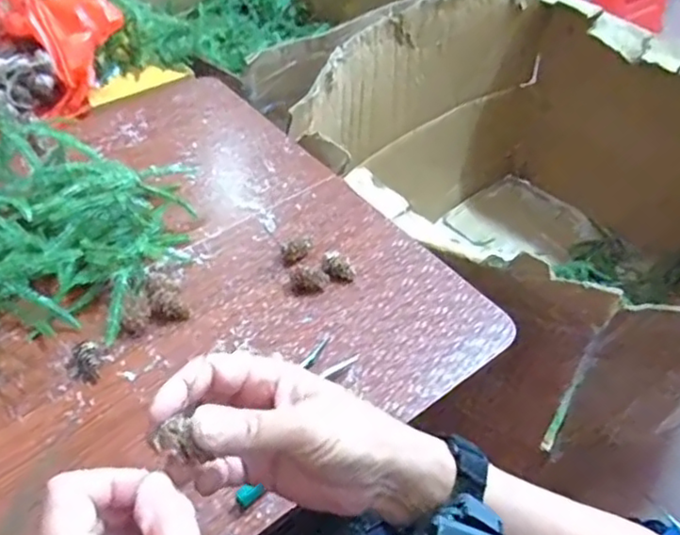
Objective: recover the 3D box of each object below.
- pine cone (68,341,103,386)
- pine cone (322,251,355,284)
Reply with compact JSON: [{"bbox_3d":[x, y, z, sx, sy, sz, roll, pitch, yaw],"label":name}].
[{"bbox_3d":[-0.222,0.081,0.537,0.030,0.019,0.038,-3,47,-3],"label":"pine cone"},{"bbox_3d":[-0.001,0.000,0.613,0.031,0.025,0.024,-3,47,-3],"label":"pine cone"}]

